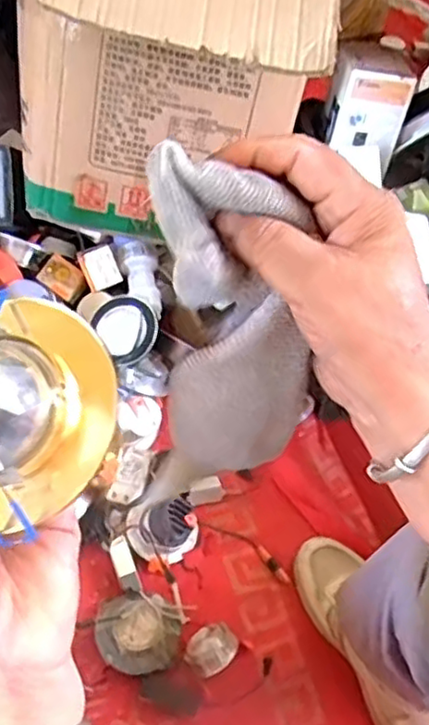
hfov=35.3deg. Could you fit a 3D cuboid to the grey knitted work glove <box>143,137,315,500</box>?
[{"bbox_3d":[0.005,-0.014,0.291,0.070,0.147,0.027,-11,20,-12],"label":"grey knitted work glove"}]

